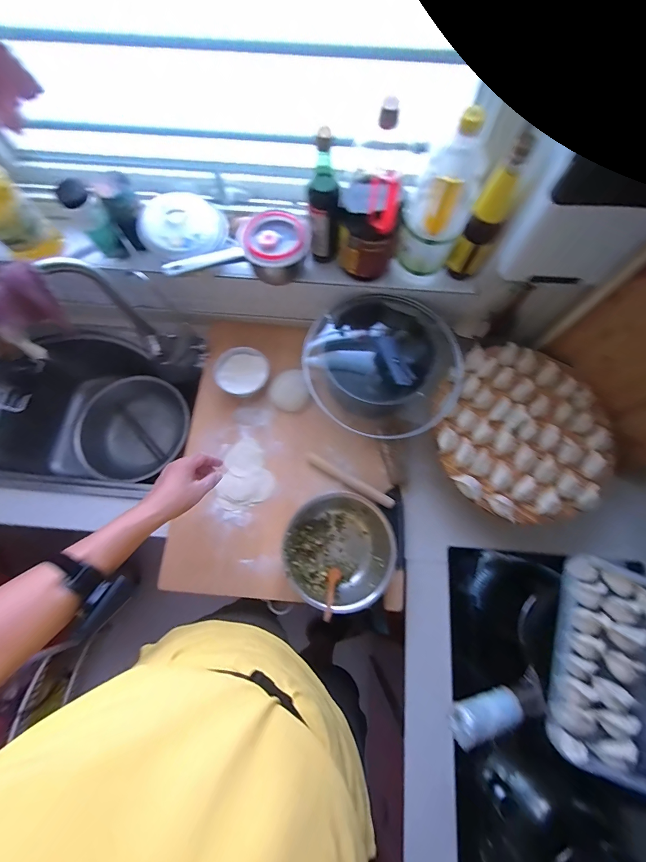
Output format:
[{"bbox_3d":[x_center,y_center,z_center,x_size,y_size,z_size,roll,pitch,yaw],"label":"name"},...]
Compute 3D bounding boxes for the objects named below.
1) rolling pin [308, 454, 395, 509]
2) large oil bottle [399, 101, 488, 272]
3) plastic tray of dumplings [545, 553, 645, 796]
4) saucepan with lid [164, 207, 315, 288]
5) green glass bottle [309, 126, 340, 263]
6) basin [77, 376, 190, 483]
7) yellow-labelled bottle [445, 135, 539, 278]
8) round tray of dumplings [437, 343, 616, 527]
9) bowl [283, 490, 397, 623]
[{"bbox_3d":[0.061,0.110,0.760,0.210,0.018,0.023,30,75,8],"label":"rolling pin"},{"bbox_3d":[0.222,-0.430,0.622,0.109,0.269,0.128,24,74,7],"label":"large oil bottle"},{"bbox_3d":[0.479,0.369,0.539,0.221,0.054,0.293,20,73,5],"label":"plastic tray of dumplings"},{"bbox_3d":[-0.157,-0.345,0.705,0.284,0.091,0.131,-33,76,-10],"label":"saucepan with lid"},{"bbox_3d":[0.004,-0.424,0.648,0.054,0.239,0.052,0,73,-1],"label":"green glass bottle"},{"bbox_3d":[-0.572,-0.010,1.062,0.274,0.130,0.343,40,90,-10],"label":"basin"},{"bbox_3d":[0.301,-0.386,0.629,0.058,0.239,0.057,-39,77,-12],"label":"yellow-labelled bottle"},{"bbox_3d":[0.430,0.006,0.717,0.329,0.032,0.360,0,73,-1],"label":"round tray of dumplings"},{"bbox_3d":[0.032,0.239,0.689,0.208,0.083,0.206,0,73,-1],"label":"bowl"}]

